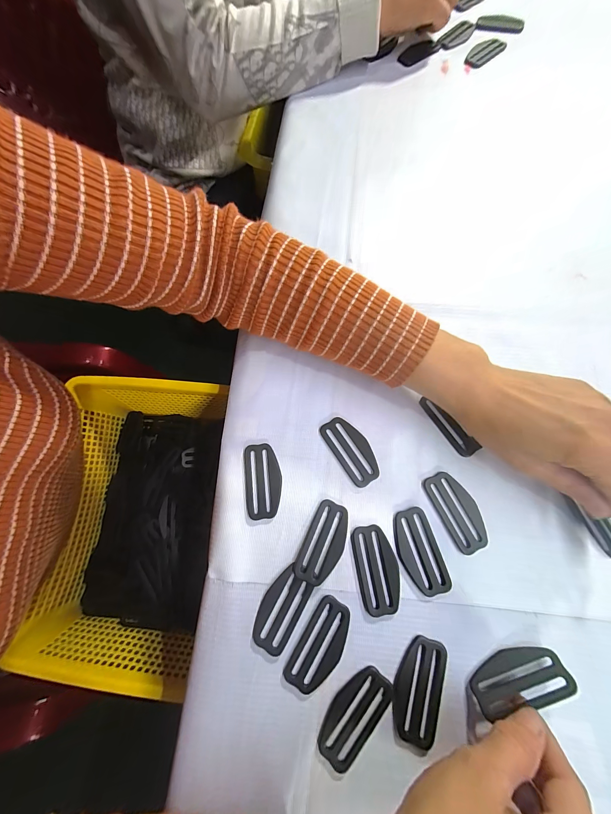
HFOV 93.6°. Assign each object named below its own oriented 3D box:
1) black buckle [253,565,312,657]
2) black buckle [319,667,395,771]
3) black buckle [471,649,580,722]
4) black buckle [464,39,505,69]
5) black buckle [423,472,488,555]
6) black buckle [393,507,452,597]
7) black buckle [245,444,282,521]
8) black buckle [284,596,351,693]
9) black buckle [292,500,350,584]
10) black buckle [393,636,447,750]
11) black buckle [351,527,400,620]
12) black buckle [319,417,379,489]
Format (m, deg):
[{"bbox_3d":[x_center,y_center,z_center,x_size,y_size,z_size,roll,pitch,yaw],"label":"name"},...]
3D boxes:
[{"bbox_3d":[-0.018,0.147,0.208,0.029,0.004,0.054,25,75,16],"label":"black buckle"},{"bbox_3d":[0.032,0.204,0.190,0.028,0.004,0.058,39,79,19],"label":"black buckle"},{"bbox_3d":[0.137,0.176,0.185,0.059,0.004,0.027,-20,40,4],"label":"black buckle"},{"bbox_3d":[0.239,-0.472,0.383,0.060,0.004,0.025,-37,94,-4],"label":"black buckle"},{"bbox_3d":[0.117,0.079,0.221,0.030,0.004,0.059,-26,68,-3],"label":"black buckle"},{"bbox_3d":[0.085,0.108,0.214,0.029,0.004,0.059,-18,68,1],"label":"black buckle"},{"bbox_3d":[-0.035,0.061,0.237,0.029,0.004,0.059,-9,69,4],"label":"black buckle"},{"bbox_3d":[0.011,0.168,0.200,0.028,0.004,0.060,29,76,17],"label":"black buckle"},{"bbox_3d":[0.015,0.104,0.219,0.028,0.005,0.059,22,74,15],"label":"black buckle"},{"bbox_3d":[0.076,0.188,0.192,0.029,0.004,0.058,17,73,14],"label":"black buckle"},{"bbox_3d":[0.053,0.120,0.214,0.030,0.004,0.059,-11,69,4],"label":"black buckle"},{"bbox_3d":[0.038,0.035,0.239,0.029,0.004,0.059,-33,69,-5],"label":"black buckle"}]

